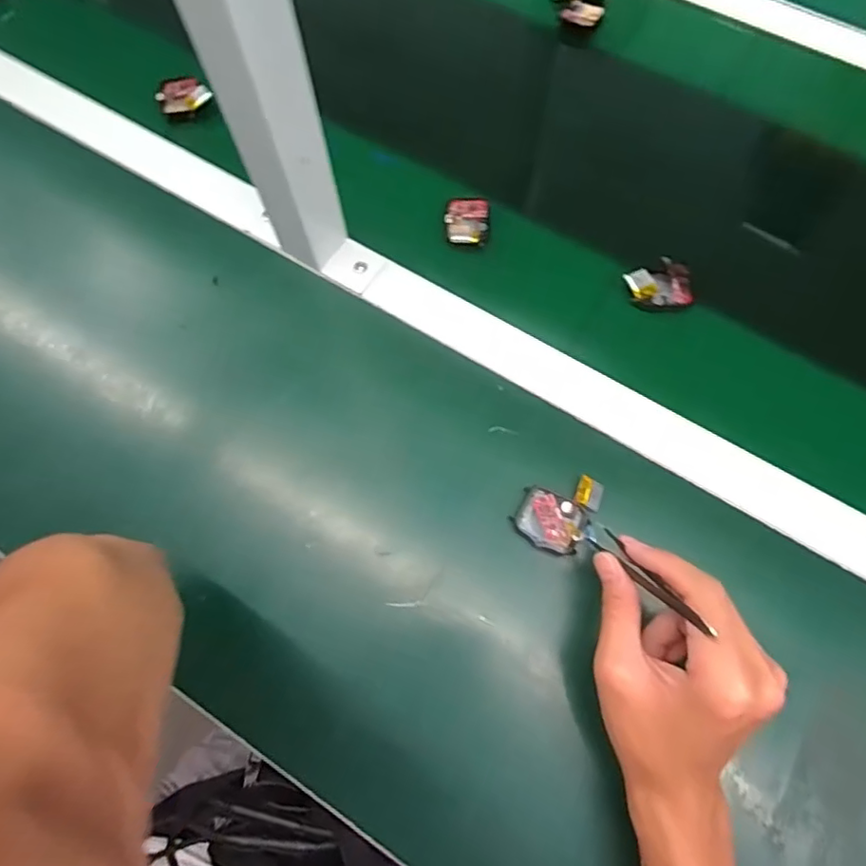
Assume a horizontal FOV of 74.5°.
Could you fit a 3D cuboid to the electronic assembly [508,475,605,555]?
[{"bbox_3d":[0.085,0.053,0.385,0.053,0.010,0.053,14,72,6],"label":"electronic assembly"}]

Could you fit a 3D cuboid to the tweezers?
[{"bbox_3d":[0.117,0.078,0.313,0.007,0.096,0.015,-29,118,-9],"label":"tweezers"}]

